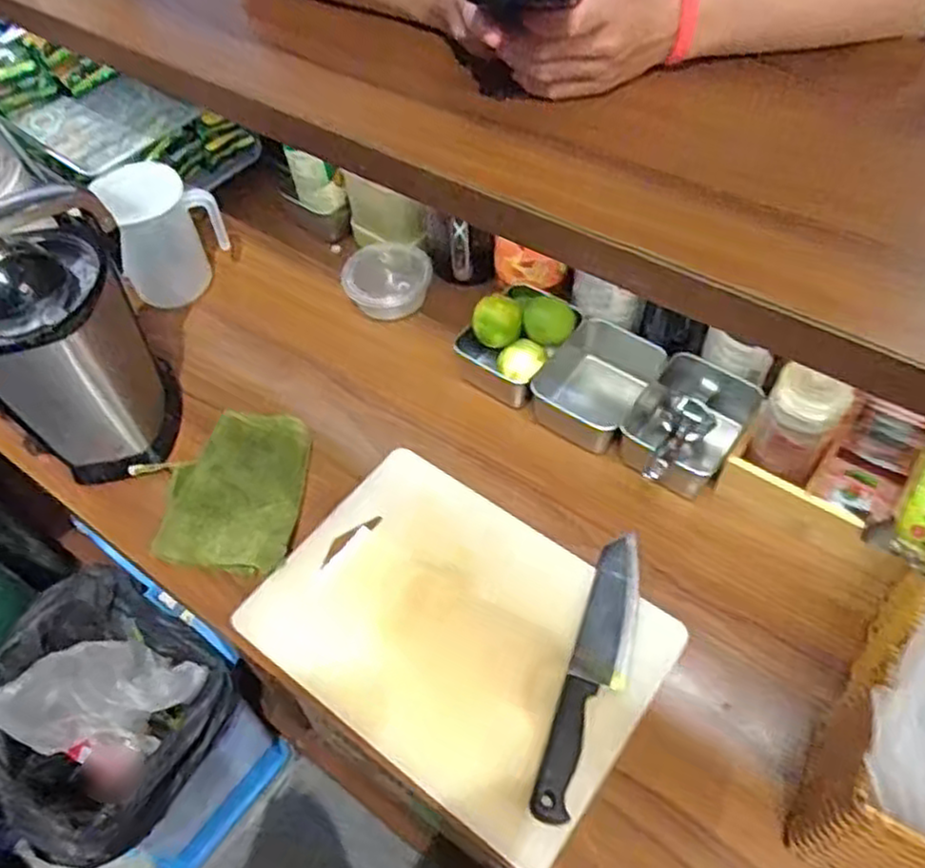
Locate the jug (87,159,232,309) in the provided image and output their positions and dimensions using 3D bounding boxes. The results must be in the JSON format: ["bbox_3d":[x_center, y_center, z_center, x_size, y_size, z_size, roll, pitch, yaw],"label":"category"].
[{"bbox_3d":[-0.380,-0.250,0.938,0.144,0.145,0.103,-28,57,-16],"label":"jug"}]

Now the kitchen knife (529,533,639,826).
[{"bbox_3d":[0.118,0.206,0.642,0.048,0.020,0.255,15,56,14],"label":"kitchen knife"}]

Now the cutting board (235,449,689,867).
[{"bbox_3d":[-0.005,0.177,0.677,0.347,0.022,0.243,31,61,23],"label":"cutting board"}]

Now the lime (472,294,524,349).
[{"bbox_3d":[0.039,-0.122,0.825,0.054,0.047,0.052,-2,53,2],"label":"lime"}]

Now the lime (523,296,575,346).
[{"bbox_3d":[0.096,-0.122,0.817,0.054,0.041,0.050,-2,53,2],"label":"lime"}]

